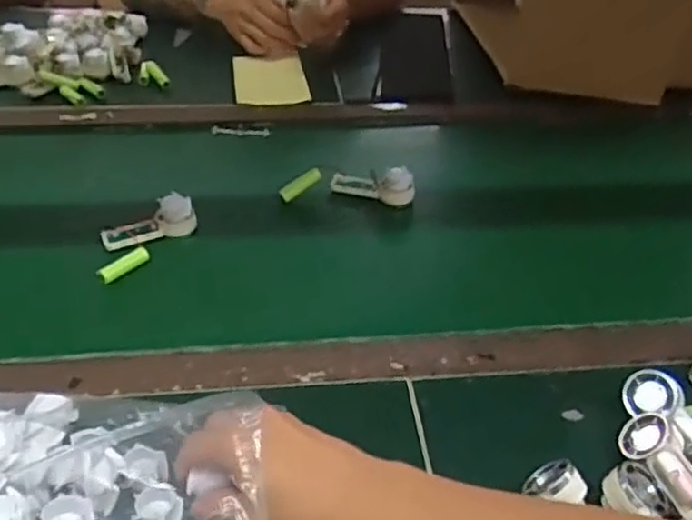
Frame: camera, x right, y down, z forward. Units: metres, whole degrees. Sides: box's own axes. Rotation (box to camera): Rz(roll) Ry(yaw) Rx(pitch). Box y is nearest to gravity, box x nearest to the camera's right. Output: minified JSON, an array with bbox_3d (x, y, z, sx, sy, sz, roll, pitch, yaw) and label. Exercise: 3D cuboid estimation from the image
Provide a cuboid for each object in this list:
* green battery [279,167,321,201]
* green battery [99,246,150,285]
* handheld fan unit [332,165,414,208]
[{"bbox_3d":[-0.052,-0.085,0.776,0.051,0.014,0.015,-33,43,10],"label":"green battery"},{"bbox_3d":[-0.212,0.004,0.659,0.018,0.012,0.053,31,47,30],"label":"green battery"},{"bbox_3d":[0.031,-0.084,0.775,0.099,0.036,0.024,6,38,27],"label":"handheld fan unit"}]

